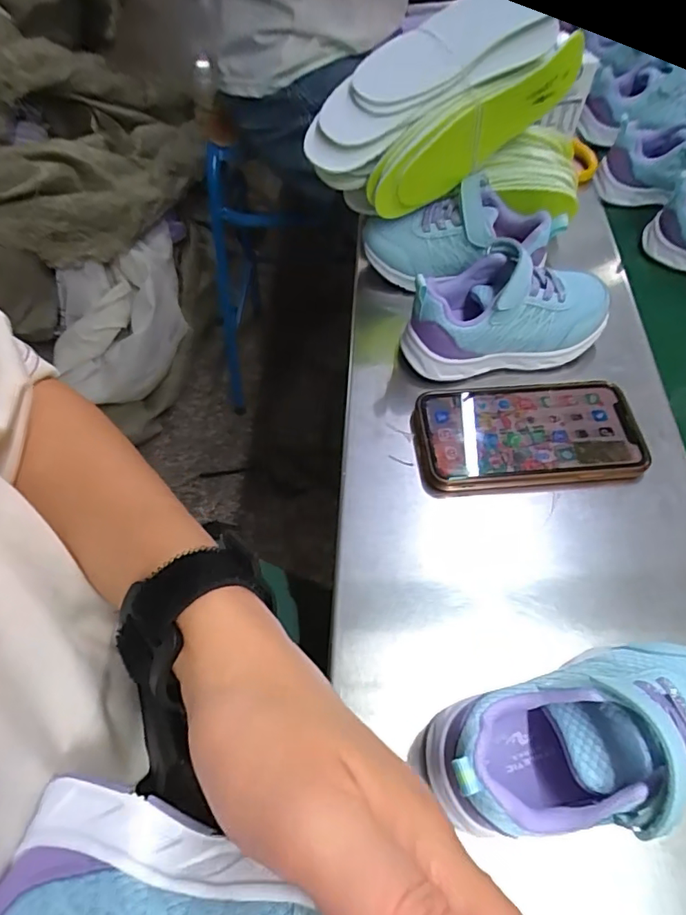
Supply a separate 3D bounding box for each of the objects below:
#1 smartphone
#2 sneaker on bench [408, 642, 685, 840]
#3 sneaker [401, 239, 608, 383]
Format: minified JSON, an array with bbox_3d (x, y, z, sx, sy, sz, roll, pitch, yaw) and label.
[{"bbox_3d":[0.129,-0.015,0.368,0.153,0.019,0.080,-3,58,-4],"label":"smartphone"},{"bbox_3d":[0.122,0.129,0.239,0.153,0.079,0.058,-13,59,-11],"label":"sneaker on bench"},{"bbox_3d":[0.124,-0.110,0.385,0.155,0.069,0.062,-8,58,-8],"label":"sneaker"}]

